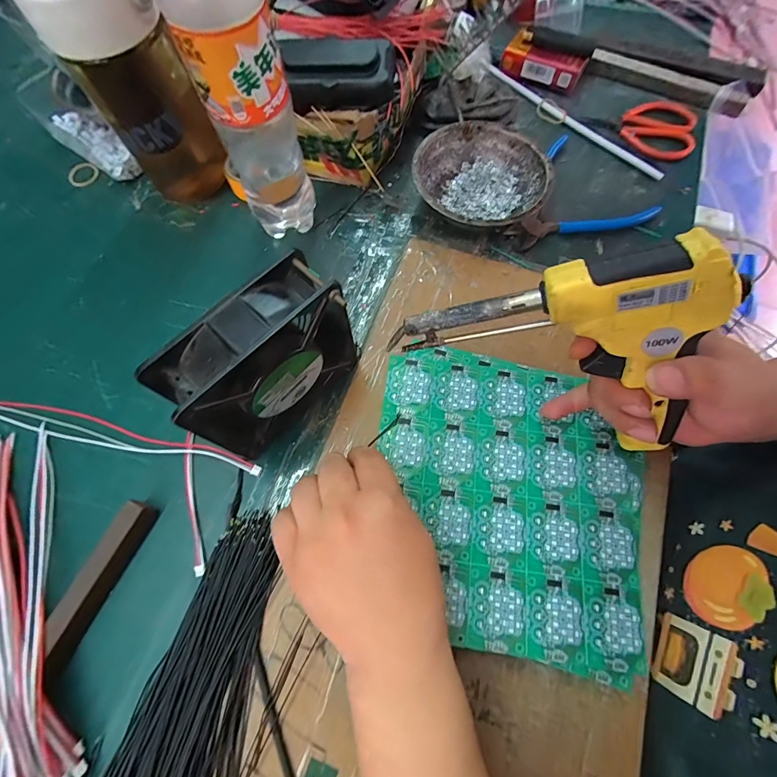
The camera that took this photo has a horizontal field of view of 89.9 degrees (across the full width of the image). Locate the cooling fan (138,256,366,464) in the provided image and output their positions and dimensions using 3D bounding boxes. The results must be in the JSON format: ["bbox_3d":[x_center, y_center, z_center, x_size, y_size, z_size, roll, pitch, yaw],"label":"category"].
[{"bbox_3d":[-0.080,-0.012,0.272,0.046,0.121,0.123,41,76,14],"label":"cooling fan"}]

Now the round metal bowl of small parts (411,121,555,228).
[{"bbox_3d":[0.087,-0.195,0.377,0.123,0.041,0.121,0,70,1],"label":"round metal bowl of small parts"}]

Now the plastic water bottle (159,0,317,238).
[{"bbox_3d":[-0.101,-0.209,0.281,0.058,0.240,0.055,-21,71,-7],"label":"plastic water bottle"}]

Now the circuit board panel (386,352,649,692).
[{"bbox_3d":[0.086,0.075,0.286,0.194,0.004,0.201,12,71,5],"label":"circuit board panel"}]

